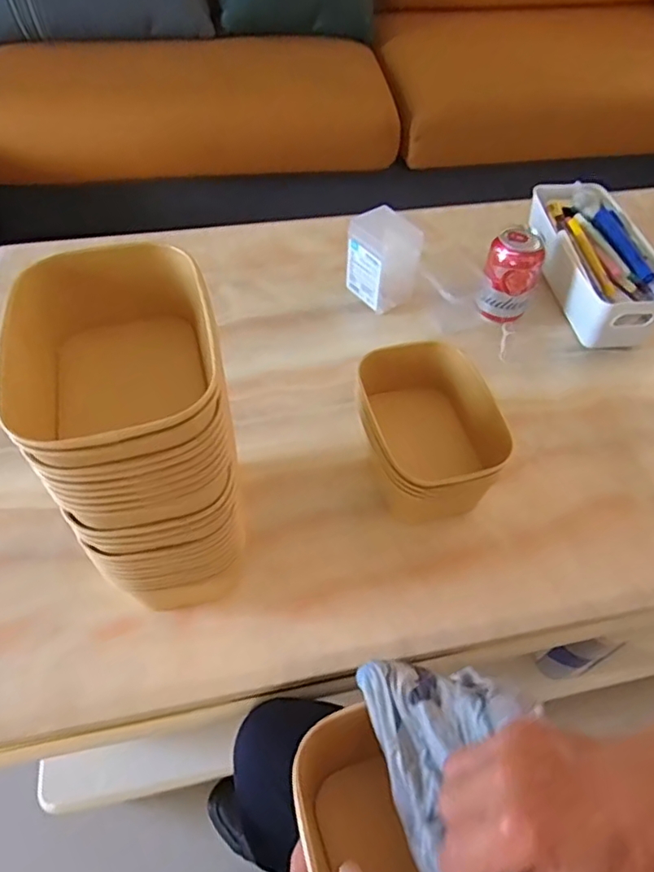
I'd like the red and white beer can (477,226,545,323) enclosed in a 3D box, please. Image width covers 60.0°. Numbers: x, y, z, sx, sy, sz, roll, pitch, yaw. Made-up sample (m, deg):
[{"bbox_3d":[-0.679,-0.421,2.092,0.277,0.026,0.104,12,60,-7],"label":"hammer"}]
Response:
[{"bbox_3d":[0.224,-0.193,0.698,0.061,0.110,0.054,20,54,12],"label":"red and white beer can"}]

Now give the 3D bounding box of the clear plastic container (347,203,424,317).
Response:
[{"bbox_3d":[0.071,-0.221,0.719,0.071,0.112,0.065,-25,58,-20],"label":"clear plastic container"}]

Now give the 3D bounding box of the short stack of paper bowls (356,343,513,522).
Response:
[{"bbox_3d":[0.096,-0.003,0.557,0.112,0.103,0.142,-20,56,-17],"label":"short stack of paper bowls"}]

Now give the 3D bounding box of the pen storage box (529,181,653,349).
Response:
[{"bbox_3d":[0.336,-0.224,0.738,0.109,0.088,0.238,-5,53,-6],"label":"pen storage box"}]

